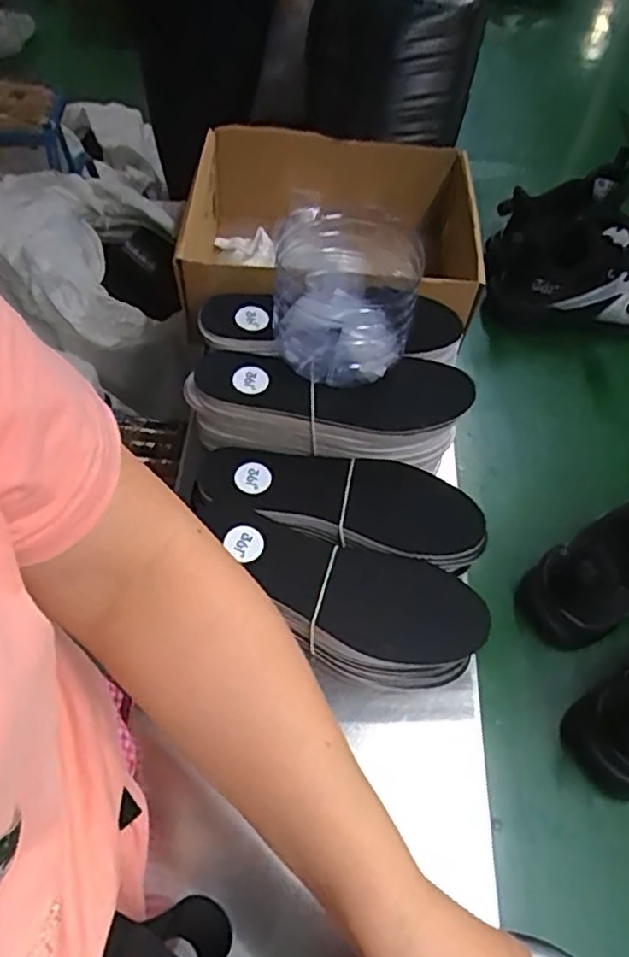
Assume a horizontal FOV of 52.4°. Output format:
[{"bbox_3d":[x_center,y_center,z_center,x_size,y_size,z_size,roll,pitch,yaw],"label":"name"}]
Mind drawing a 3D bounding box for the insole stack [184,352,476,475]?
[{"bbox_3d":[0.011,-0.052,0.503,0.215,0.065,0.078,1,56,-2],"label":"insole stack"}]

